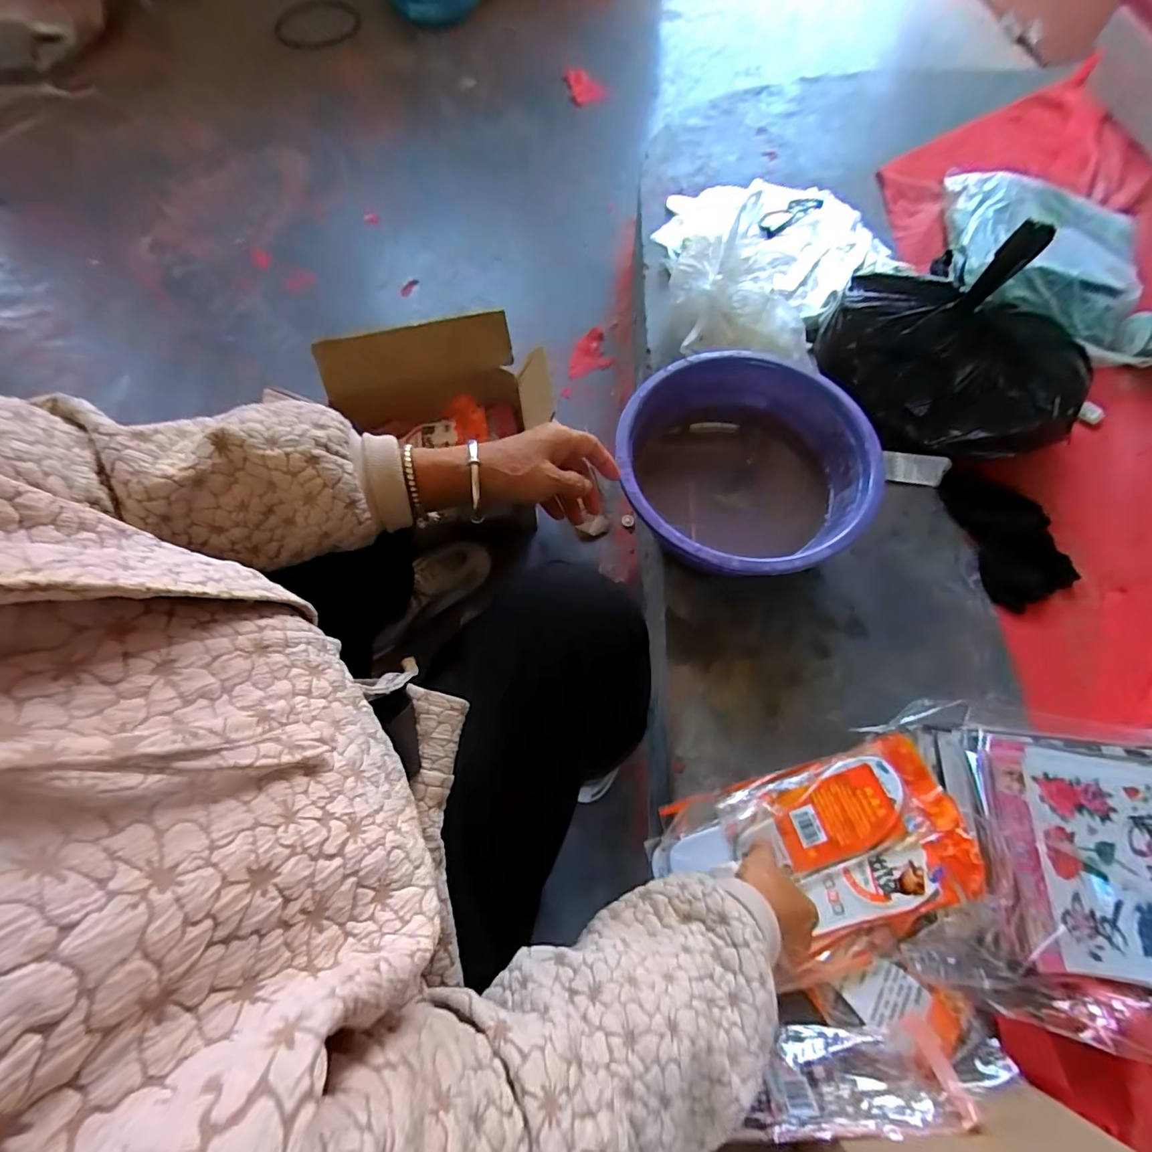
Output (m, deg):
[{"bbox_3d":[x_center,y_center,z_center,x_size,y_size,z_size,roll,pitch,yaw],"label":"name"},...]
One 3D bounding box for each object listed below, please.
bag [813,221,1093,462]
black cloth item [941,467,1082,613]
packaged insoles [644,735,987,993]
[{"bbox_3d":[0.483,-0.286,0.633,0.318,0.208,0.171,27,71,11],"label":"bag"},{"bbox_3d":[0.535,-0.057,0.629,0.090,0.034,0.182,-16,69,-5],"label":"black cloth item"},{"bbox_3d":[0.230,0.277,0.483,0.288,0.026,0.170,-14,69,-4],"label":"packaged insoles"}]

